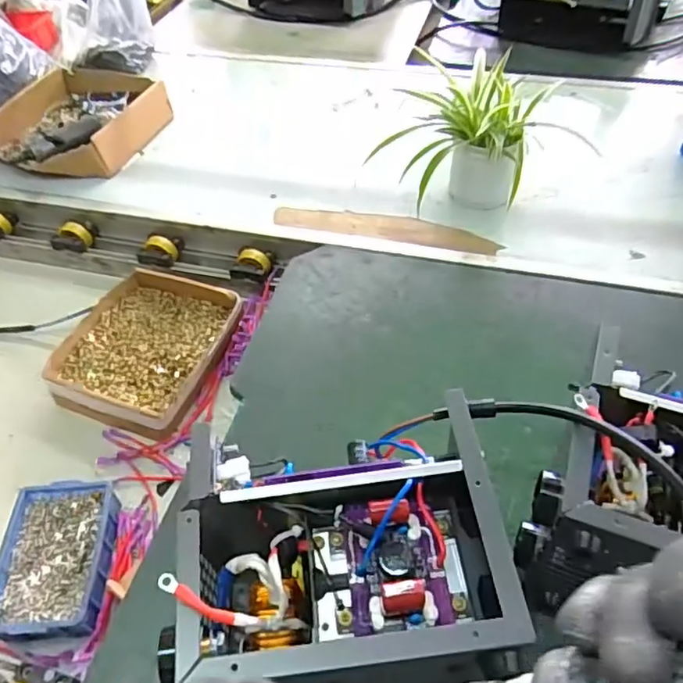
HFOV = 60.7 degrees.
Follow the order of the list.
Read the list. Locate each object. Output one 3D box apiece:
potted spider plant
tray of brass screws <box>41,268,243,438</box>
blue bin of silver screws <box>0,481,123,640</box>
[{"bbox_3d":[0.164,-0.274,0.797,0.208,0.166,0.167,-15,51,-9],"label":"potted spider plant"},{"bbox_3d":[-0.254,0.009,0.771,0.203,0.049,0.232,15,52,16],"label":"tray of brass screws"},{"bbox_3d":[-0.287,0.221,0.592,0.102,0.050,0.151,-4,50,0],"label":"blue bin of silver screws"}]

